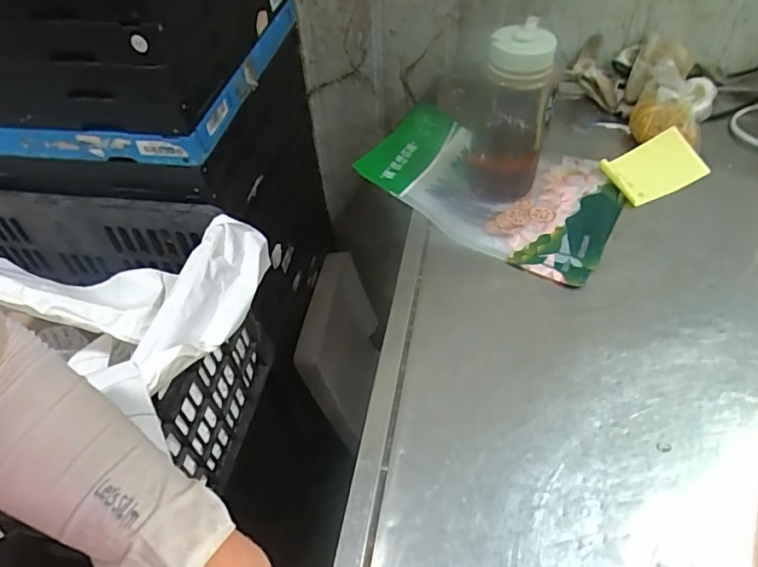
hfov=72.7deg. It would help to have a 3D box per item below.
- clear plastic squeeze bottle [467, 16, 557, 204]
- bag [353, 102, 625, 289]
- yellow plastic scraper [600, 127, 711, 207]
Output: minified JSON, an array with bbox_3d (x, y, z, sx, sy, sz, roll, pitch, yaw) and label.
[{"bbox_3d":[0.155,-0.200,0.604,0.083,0.198,0.086,7,49,10],"label":"clear plastic squeeze bottle"},{"bbox_3d":[0.140,-0.131,0.647,0.302,0.053,0.212,22,53,22],"label":"bag"},{"bbox_3d":[0.350,-0.147,0.659,0.110,0.014,0.076,-26,66,-2],"label":"yellow plastic scraper"}]

